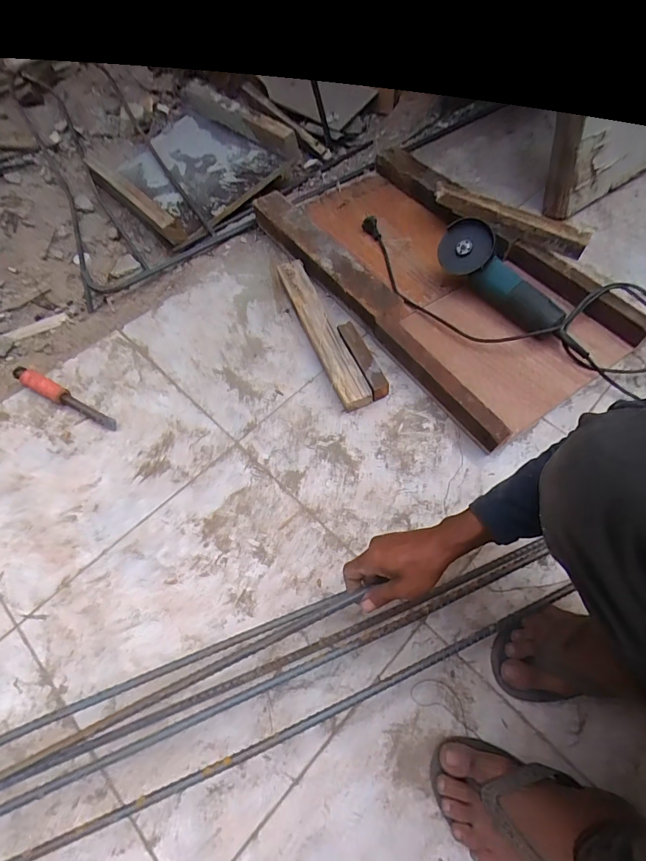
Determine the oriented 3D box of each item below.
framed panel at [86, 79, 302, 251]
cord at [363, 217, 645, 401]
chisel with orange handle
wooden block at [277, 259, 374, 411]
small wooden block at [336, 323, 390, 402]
[{"bbox_3d":[-0.367,-0.730,1.117,0.420,0.081,0.513,-43,65,-10],"label":"framed panel"},{"bbox_3d":[0.374,-0.259,0.815,0.702,0.061,0.256,20,63,12],"label":"cord"},{"bbox_3d":[-0.466,-0.061,0.749,0.243,0.027,0.029,23,64,13],"label":"chisel with orange handle"},{"bbox_3d":[-0.007,-0.198,0.803,0.058,0.040,0.372,-20,63,-10],"label":"wooden block"},{"bbox_3d":[0.070,-0.129,0.761,0.032,0.045,0.167,-19,62,-9],"label":"small wooden block"}]

